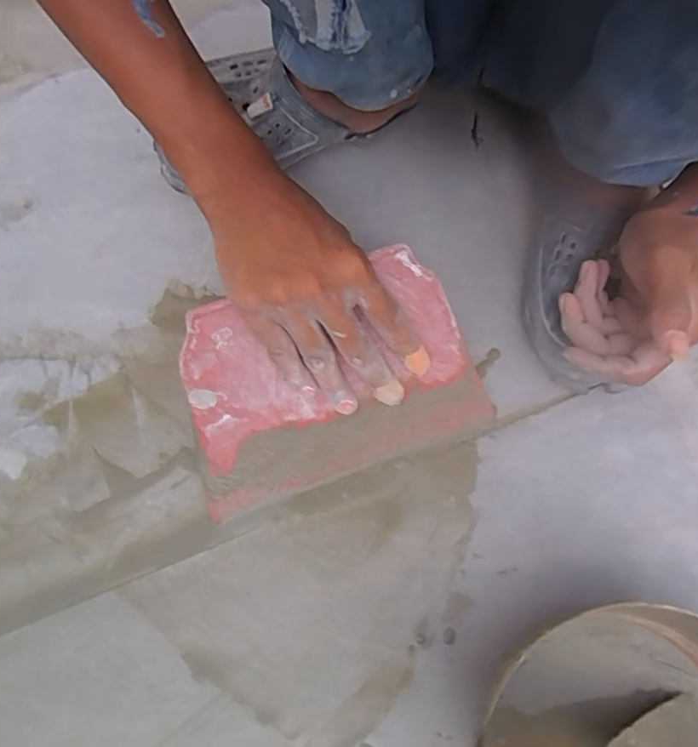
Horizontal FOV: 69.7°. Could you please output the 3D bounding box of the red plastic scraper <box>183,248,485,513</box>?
[{"bbox_3d":[-0.012,0.003,0.343,0.202,0.006,0.140,-18,109,-6],"label":"red plastic scraper"}]

